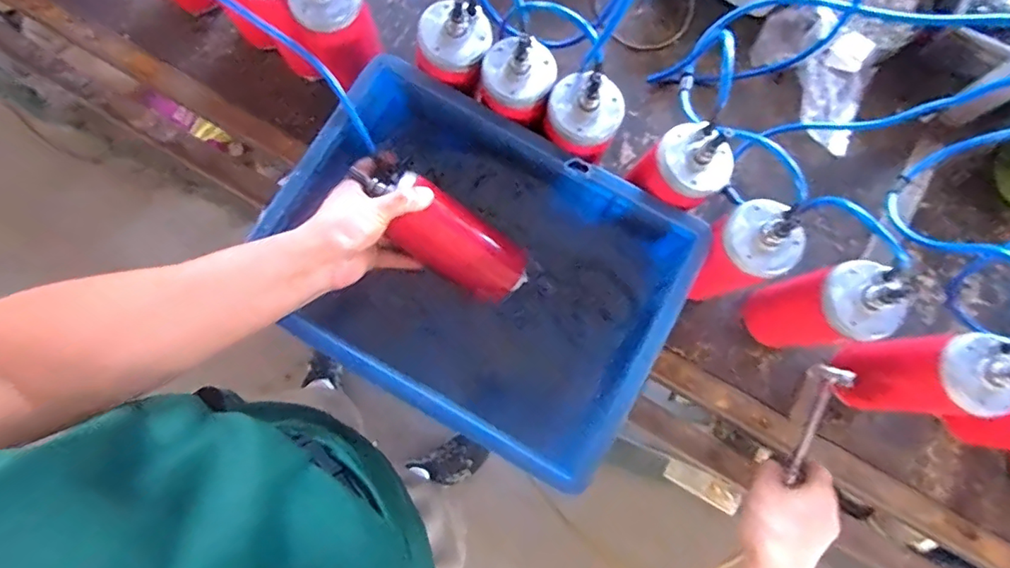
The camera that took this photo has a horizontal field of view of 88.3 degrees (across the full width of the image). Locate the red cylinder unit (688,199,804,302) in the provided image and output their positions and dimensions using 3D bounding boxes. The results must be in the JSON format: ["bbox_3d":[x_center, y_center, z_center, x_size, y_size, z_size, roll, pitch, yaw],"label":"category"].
[{"bbox_3d":[0.235,-0.032,0.558,0.080,0.168,0.078,-18,81,-4],"label":"red cylinder unit"}]

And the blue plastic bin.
[{"bbox_3d":[-0.033,-0.018,0.570,0.398,0.117,0.299,30,81,5],"label":"blue plastic bin"}]

